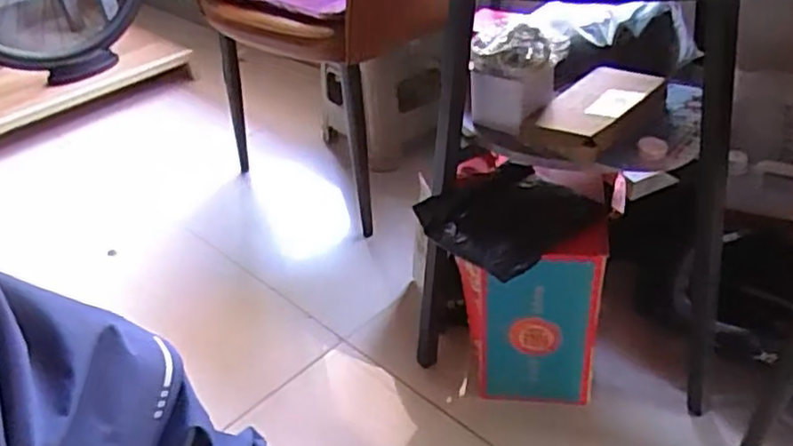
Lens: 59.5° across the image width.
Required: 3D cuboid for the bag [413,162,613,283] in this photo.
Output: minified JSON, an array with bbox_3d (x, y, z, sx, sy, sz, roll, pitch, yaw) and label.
[{"bbox_3d":[0.150,-0.013,0.939,0.204,0.043,0.183,-28,42,-27],"label":"bag"}]

